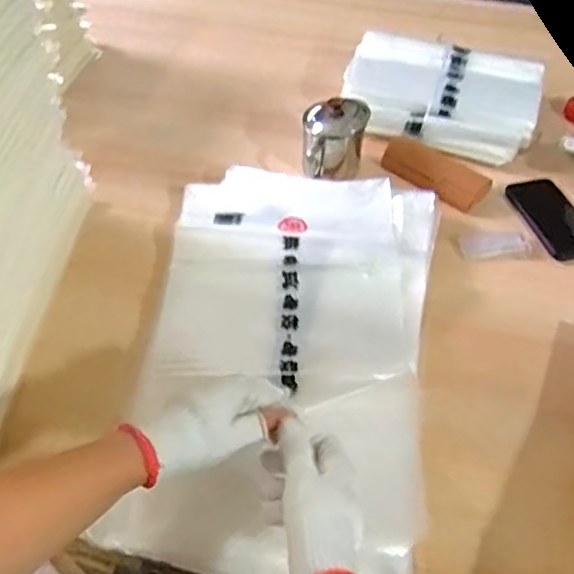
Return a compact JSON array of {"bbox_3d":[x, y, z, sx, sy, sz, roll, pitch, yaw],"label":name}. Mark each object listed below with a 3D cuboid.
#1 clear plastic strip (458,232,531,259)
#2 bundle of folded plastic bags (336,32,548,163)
[{"bbox_3d":[0.276,-0.058,0.811,0.091,0.006,0.036,-8,51,-7],"label":"clear plastic strip"},{"bbox_3d":[0.245,-0.306,0.974,0.302,0.067,0.211,10,51,8],"label":"bundle of folded plastic bags"}]

